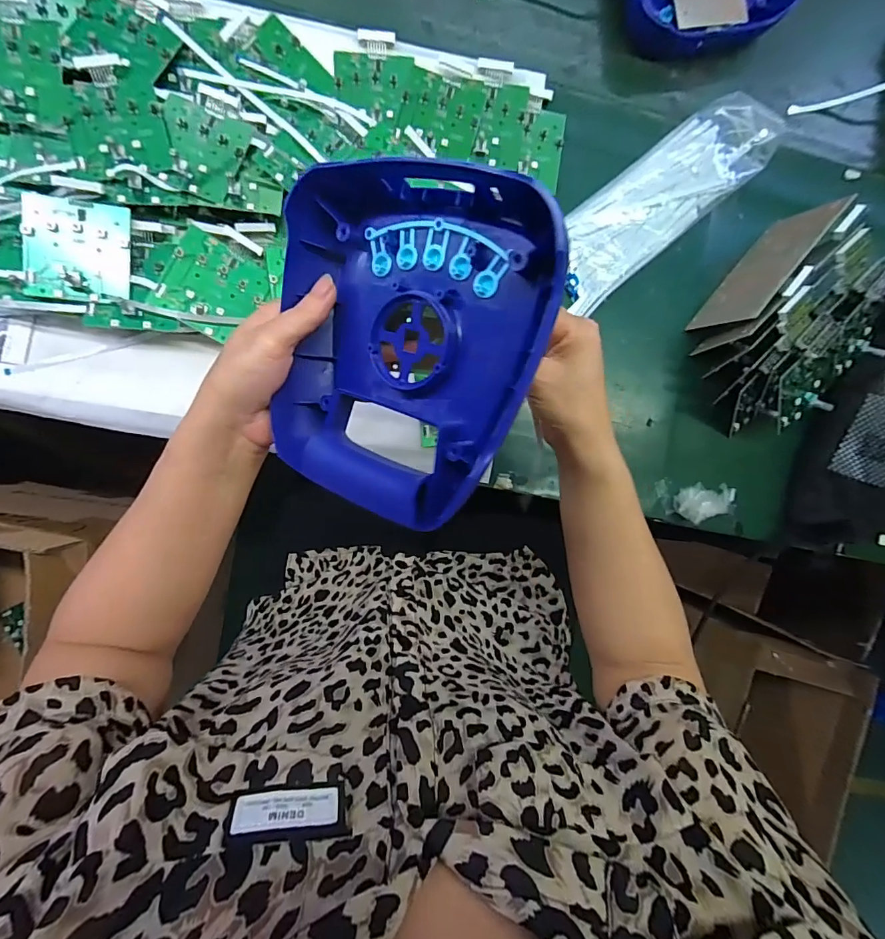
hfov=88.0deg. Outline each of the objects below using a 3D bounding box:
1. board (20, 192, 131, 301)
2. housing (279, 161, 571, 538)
[{"bbox_3d":[-0.298,-0.179,0.374,0.074,0.009,0.077,2,93,-15],"label":"board"},{"bbox_3d":[-0.026,-0.070,0.257,0.162,0.046,0.184,22,102,25],"label":"housing"}]

